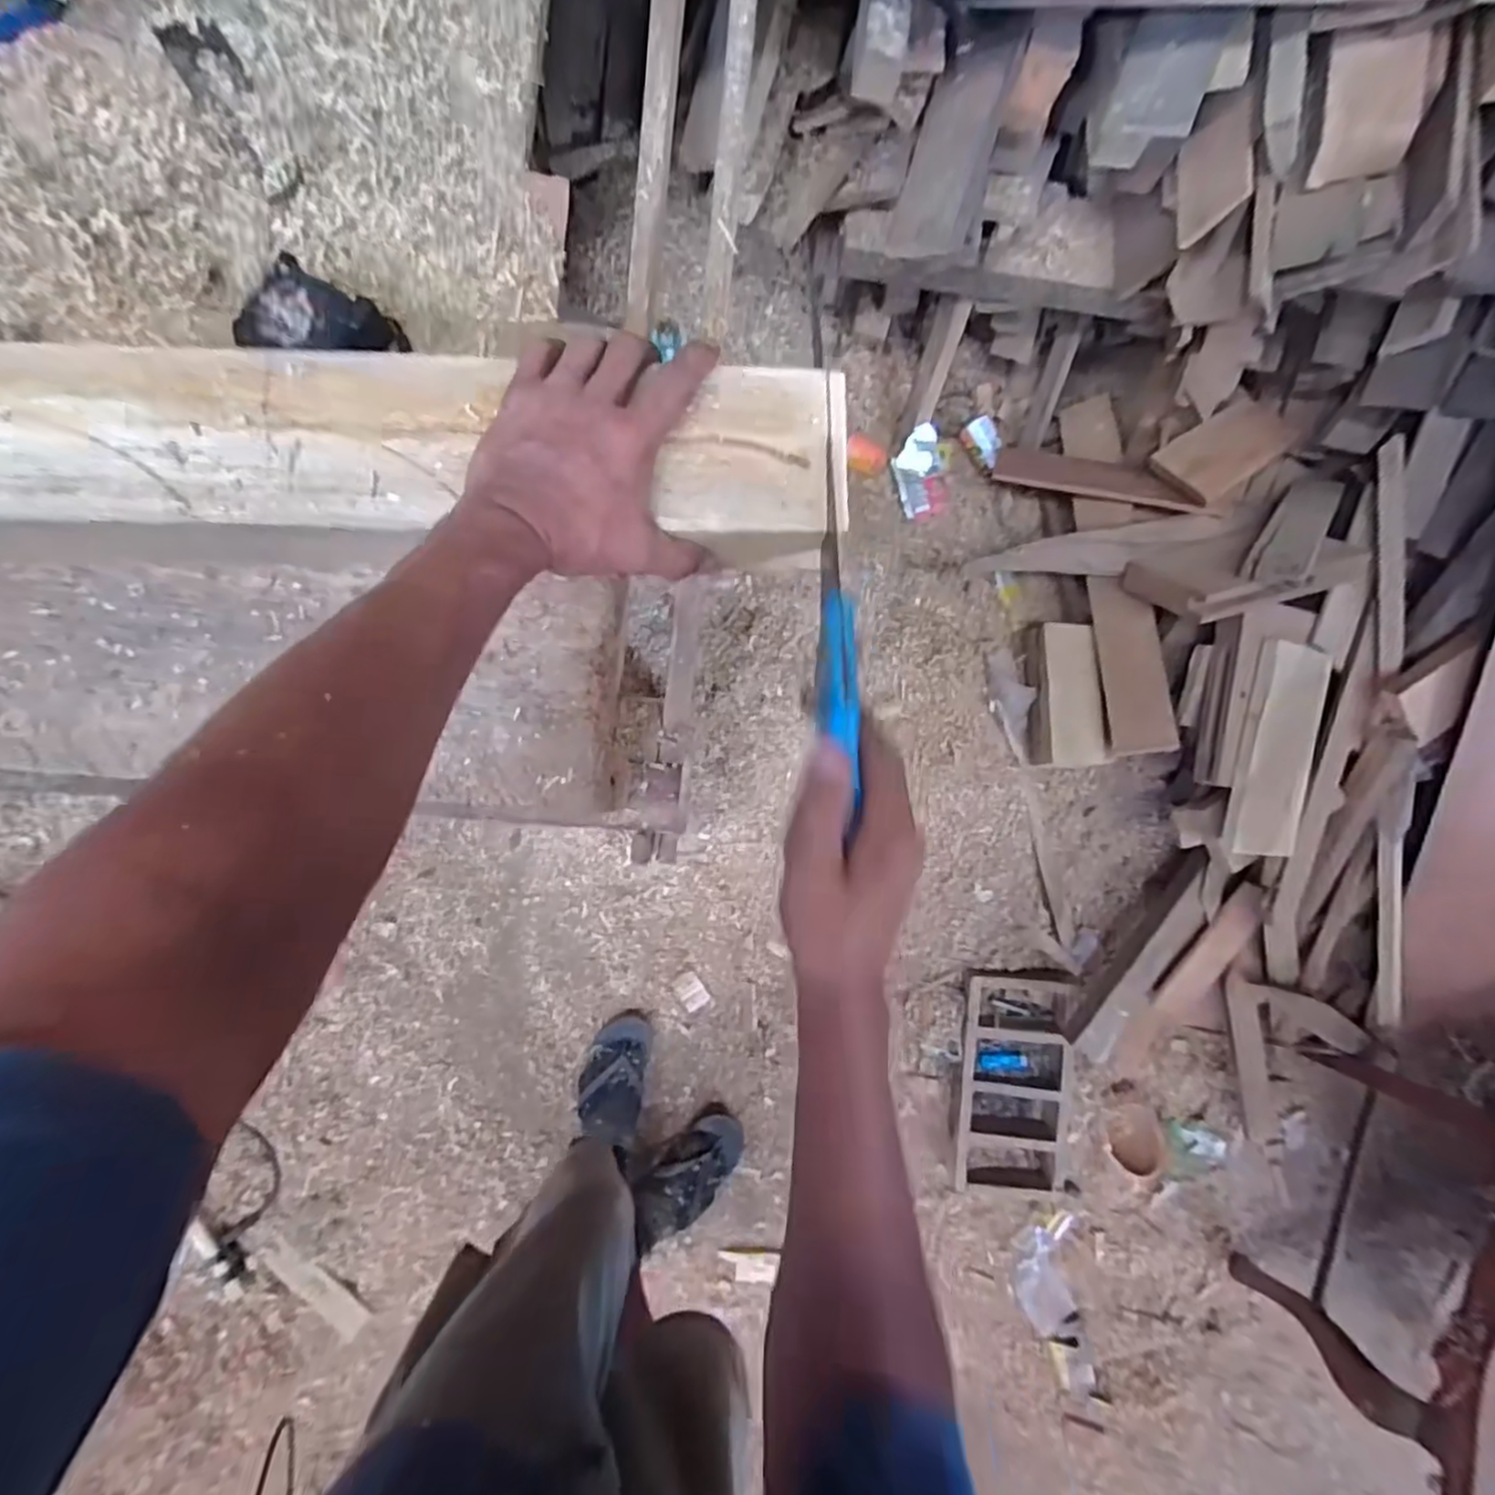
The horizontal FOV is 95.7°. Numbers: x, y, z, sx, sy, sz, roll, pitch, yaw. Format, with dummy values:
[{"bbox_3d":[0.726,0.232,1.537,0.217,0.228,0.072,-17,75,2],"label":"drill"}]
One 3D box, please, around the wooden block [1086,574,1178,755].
[{"bbox_3d":[0.554,-0.120,0.975,0.085,0.025,0.258,-7,92,29],"label":"wooden block"}]

